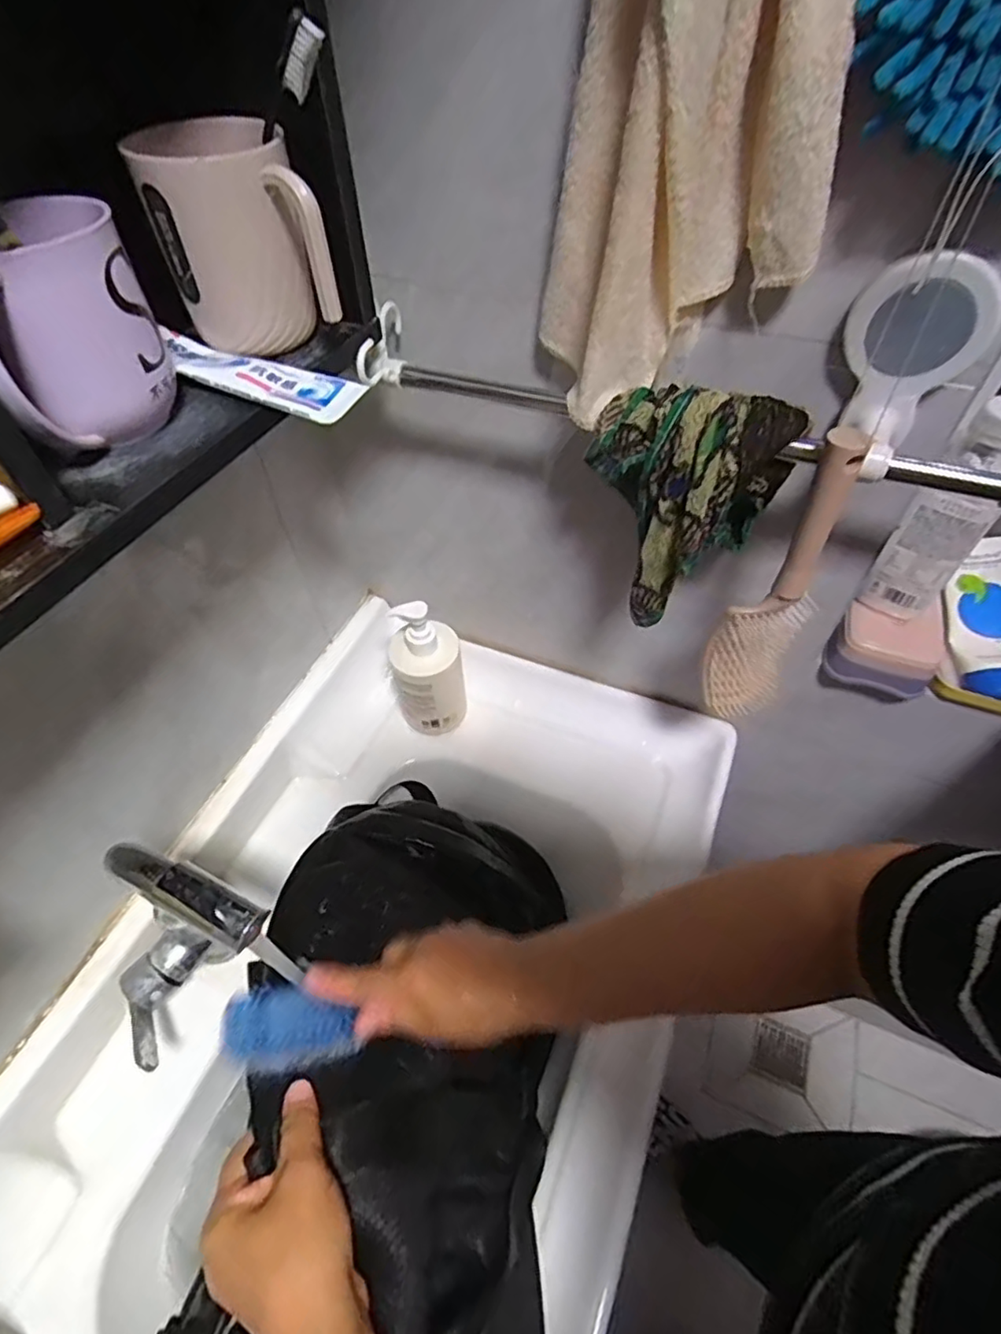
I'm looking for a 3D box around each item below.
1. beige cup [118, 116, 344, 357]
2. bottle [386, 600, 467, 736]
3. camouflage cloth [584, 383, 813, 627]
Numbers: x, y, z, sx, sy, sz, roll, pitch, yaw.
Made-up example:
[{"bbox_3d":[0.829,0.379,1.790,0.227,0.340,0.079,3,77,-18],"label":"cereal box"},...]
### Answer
[{"bbox_3d":[-0.152,-0.245,0.356,0.084,0.100,0.089,-21,54,-14],"label":"beige cup"},{"bbox_3d":[-0.078,0.006,0.666,0.076,0.184,0.064,-13,53,-9],"label":"bottle"},{"bbox_3d":[0.127,-0.121,0.434,0.095,0.150,0.104,-29,57,-20],"label":"camouflage cloth"}]

